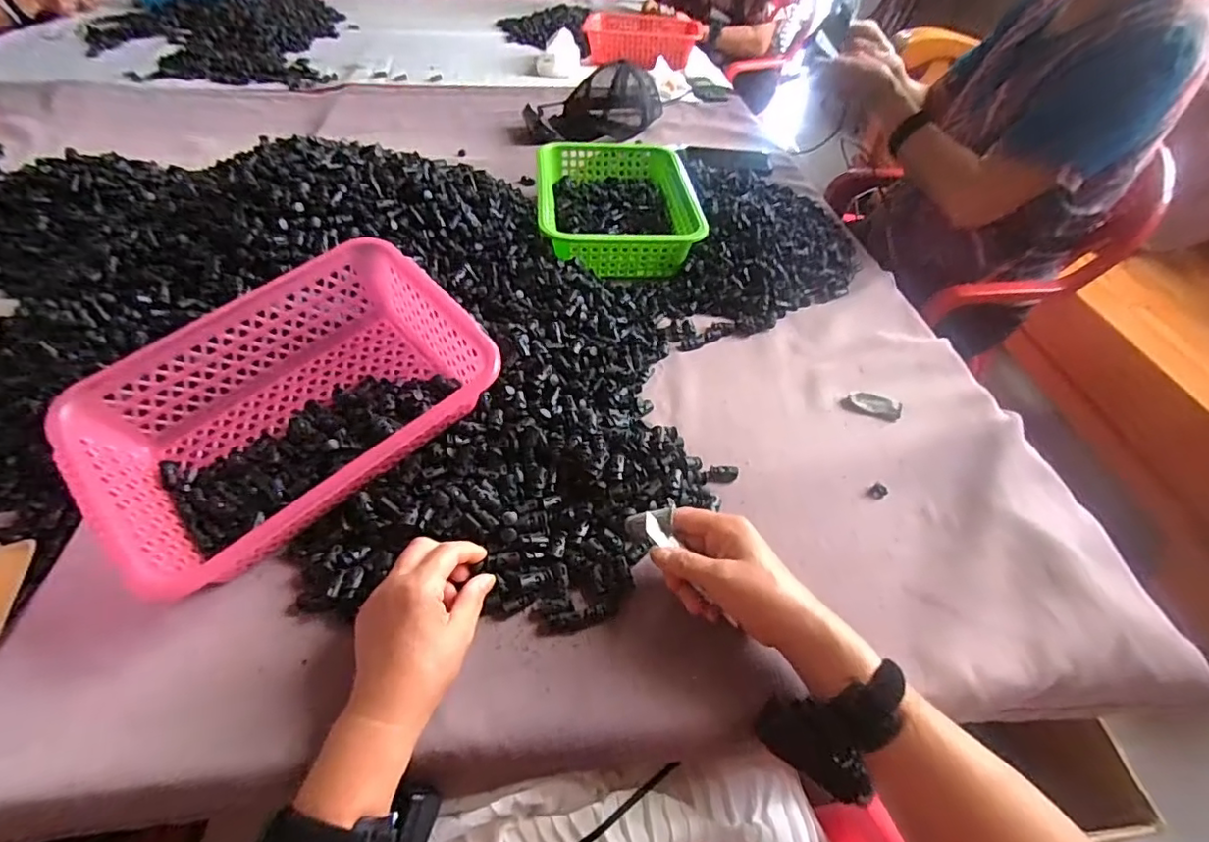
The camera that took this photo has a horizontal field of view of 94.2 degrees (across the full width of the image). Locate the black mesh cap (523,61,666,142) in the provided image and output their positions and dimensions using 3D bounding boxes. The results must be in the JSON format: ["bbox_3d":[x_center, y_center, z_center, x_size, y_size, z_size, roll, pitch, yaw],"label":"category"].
[{"bbox_3d":[-0.031,-0.652,1.149,0.186,0.098,0.259,32,52,23],"label":"black mesh cap"}]

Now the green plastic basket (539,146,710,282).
[{"bbox_3d":[0.012,-0.334,0.859,0.217,0.079,0.321,-2,47,-6],"label":"green plastic basket"}]

